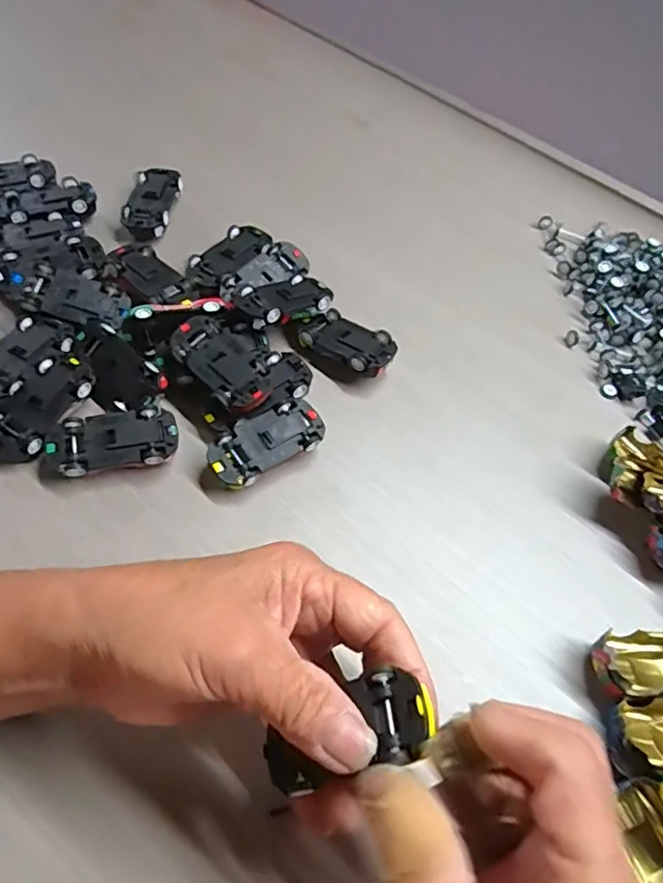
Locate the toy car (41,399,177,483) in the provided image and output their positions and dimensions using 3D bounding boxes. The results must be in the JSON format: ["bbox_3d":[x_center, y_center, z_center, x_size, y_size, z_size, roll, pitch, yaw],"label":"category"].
[{"bbox_3d":[-0.117,0.003,0.310,0.071,0.021,0.031,-11,61,-15],"label":"toy car"}]

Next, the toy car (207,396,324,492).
[{"bbox_3d":[-0.034,0.002,0.322,0.065,0.021,0.030,-29,67,-23],"label":"toy car"}]

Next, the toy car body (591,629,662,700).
[{"bbox_3d":[0.161,0.105,0.281,0.070,0.016,0.030,4,58,-6],"label":"toy car body"}]

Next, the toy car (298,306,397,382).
[{"bbox_3d":[0.011,-0.059,0.366,0.058,0.018,0.033,32,60,11],"label":"toy car"}]

